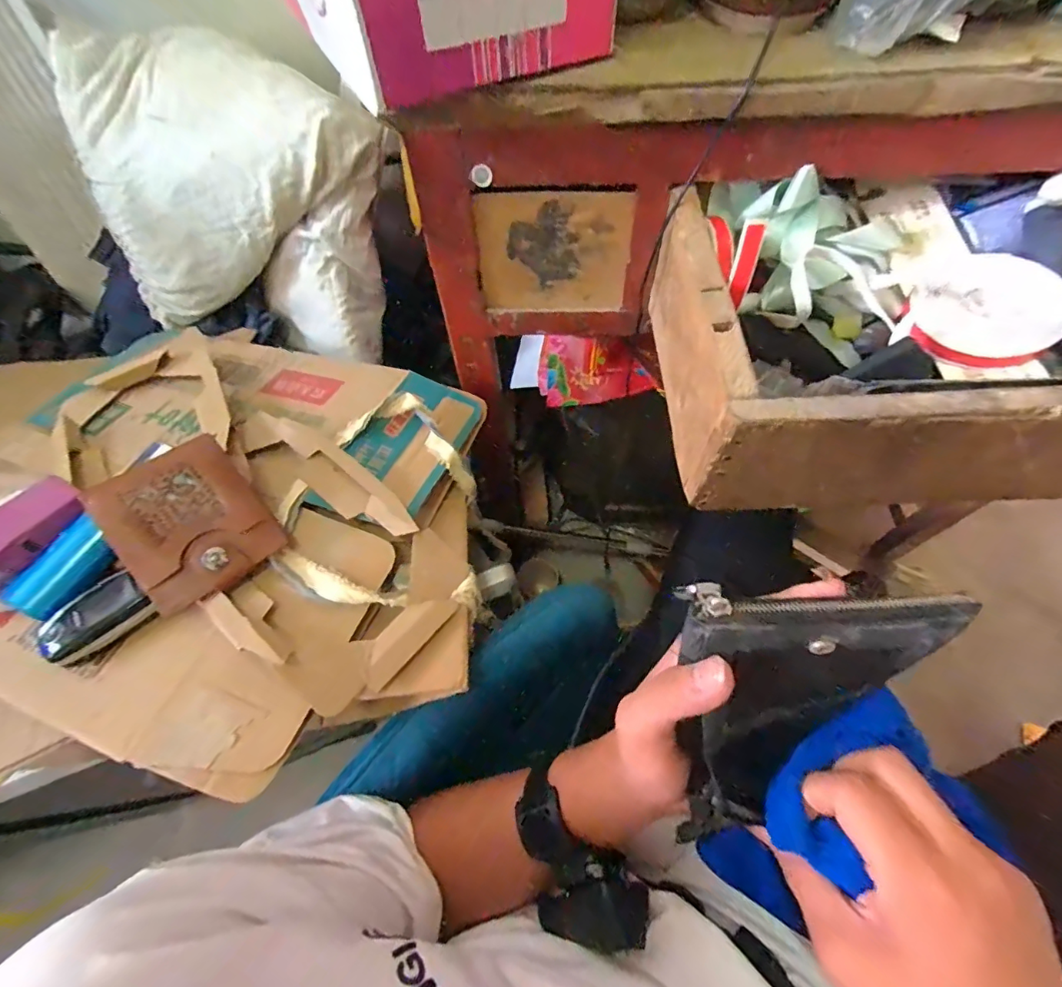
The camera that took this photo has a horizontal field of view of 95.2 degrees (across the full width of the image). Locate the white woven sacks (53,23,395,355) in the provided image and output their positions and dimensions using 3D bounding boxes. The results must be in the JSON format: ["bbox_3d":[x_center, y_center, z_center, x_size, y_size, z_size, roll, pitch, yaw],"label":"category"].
[{"bbox_3d":[-0.373,-0.353,0.612,0.396,0.258,0.228,7,61,7],"label":"white woven sacks"}]

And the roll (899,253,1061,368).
[{"bbox_3d":[0.318,-0.130,0.337,0.086,0.020,0.097,34,68,20],"label":"roll"}]

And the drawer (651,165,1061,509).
[{"bbox_3d":[0.315,-0.128,0.363,0.408,0.111,0.253,-2,60,2],"label":"drawer"}]

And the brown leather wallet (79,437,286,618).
[{"bbox_3d":[-0.267,0.023,0.378,0.100,0.023,0.115,-38,86,-22],"label":"brown leather wallet"}]

